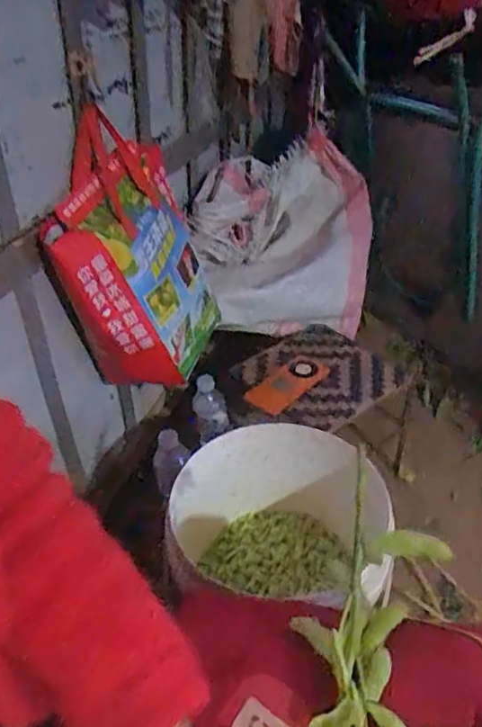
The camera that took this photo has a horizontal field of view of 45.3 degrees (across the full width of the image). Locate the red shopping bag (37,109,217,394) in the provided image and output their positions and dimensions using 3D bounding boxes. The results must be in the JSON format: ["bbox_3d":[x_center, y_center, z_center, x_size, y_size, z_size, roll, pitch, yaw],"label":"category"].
[{"bbox_3d":[-0.149,-0.153,0.872,0.151,0.350,0.251,8,39,15],"label":"red shopping bag"}]

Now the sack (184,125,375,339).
[{"bbox_3d":[0.087,-0.246,1.154,0.337,0.255,0.319,3,38,8],"label":"sack"}]

